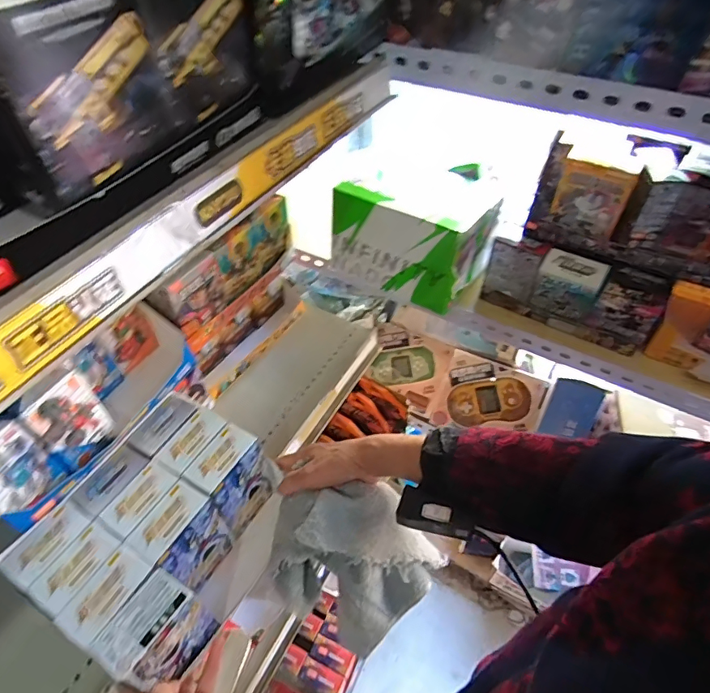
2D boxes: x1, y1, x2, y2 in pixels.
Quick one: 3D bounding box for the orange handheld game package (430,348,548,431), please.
[{"bbox_3d":[0.235,0.096,0.853,0.167,0.135,0.027,21,10,13],"label":"orange handheld game package"}]

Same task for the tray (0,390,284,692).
[{"bbox_3d":[-0.183,0.183,0.484,0.171,0.112,0.212,24,53,20],"label":"tray"}]

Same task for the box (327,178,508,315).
[{"bbox_3d":[0.080,-0.161,0.662,0.189,0.129,0.145,25,53,21],"label":"box"}]

